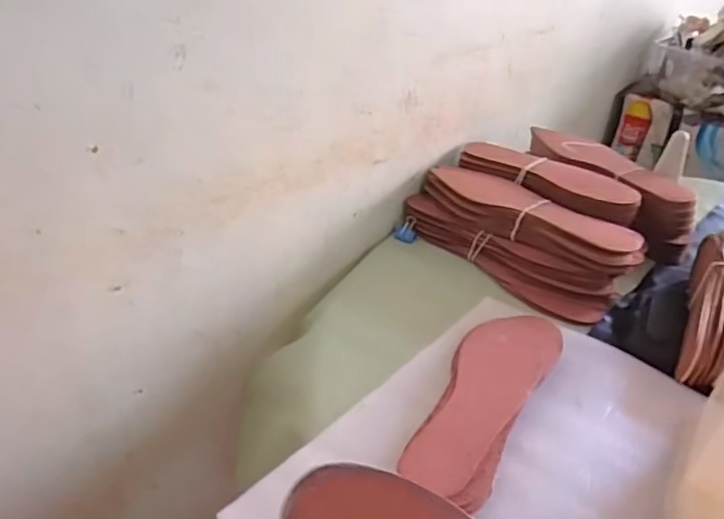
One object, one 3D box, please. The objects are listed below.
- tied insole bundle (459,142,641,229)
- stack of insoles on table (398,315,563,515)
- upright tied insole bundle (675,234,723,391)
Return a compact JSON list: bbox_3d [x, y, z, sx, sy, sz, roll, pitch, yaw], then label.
[{"bbox_3d":[0.233,-0.105,0.743,0.081,0.029,0.232,-27,45,-37],"label":"tied insole bundle"},{"bbox_3d":[0.105,0.111,0.499,0.080,0.019,0.235,23,39,24],"label":"stack of insoles on table"},{"bbox_3d":[0.368,0.041,0.586,0.063,0.072,0.220,20,37,21],"label":"upright tied insole bundle"}]

